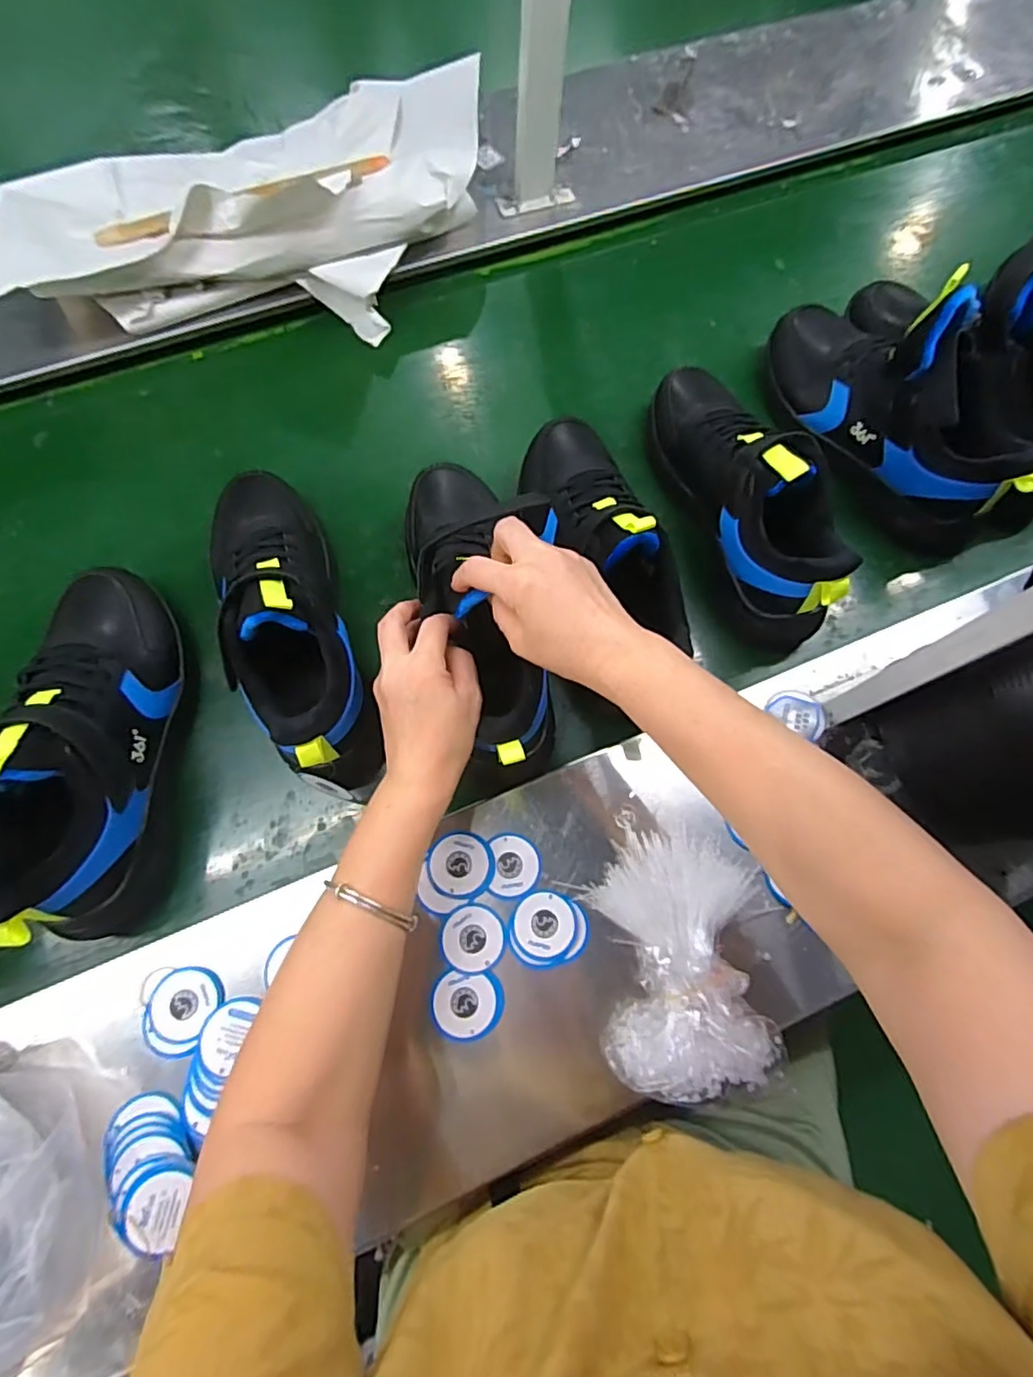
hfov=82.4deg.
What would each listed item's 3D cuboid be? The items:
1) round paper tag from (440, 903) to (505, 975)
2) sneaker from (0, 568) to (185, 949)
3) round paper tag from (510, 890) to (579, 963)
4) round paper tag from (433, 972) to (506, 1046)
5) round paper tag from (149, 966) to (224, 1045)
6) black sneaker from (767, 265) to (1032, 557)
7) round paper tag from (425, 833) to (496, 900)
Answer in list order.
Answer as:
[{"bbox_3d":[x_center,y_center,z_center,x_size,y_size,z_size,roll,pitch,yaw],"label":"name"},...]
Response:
[{"bbox_3d":[-0.032,0.184,0.433,0.045,0.004,0.046,0,71,0],"label":"round paper tag"},{"bbox_3d":[-0.322,0.036,0.452,0.089,0.127,0.291,-5,72,-2],"label":"sneaker"},{"bbox_3d":[0.021,0.175,0.436,0.048,0.004,0.047,0,71,0],"label":"round paper tag"},{"bbox_3d":[-0.034,0.226,0.420,0.049,0.008,0.044,1,71,0],"label":"round paper tag"},{"bbox_3d":[-0.235,0.222,0.415,0.041,0.006,0.048,36,71,2],"label":"round paper tag"},{"bbox_3d":[0.367,-0.277,0.544,0.116,0.148,0.292,-33,75,-10],"label":"black sneaker"},{"bbox_3d":[-0.042,0.137,0.458,0.050,0.004,0.048,3,74,-3],"label":"round paper tag"}]

